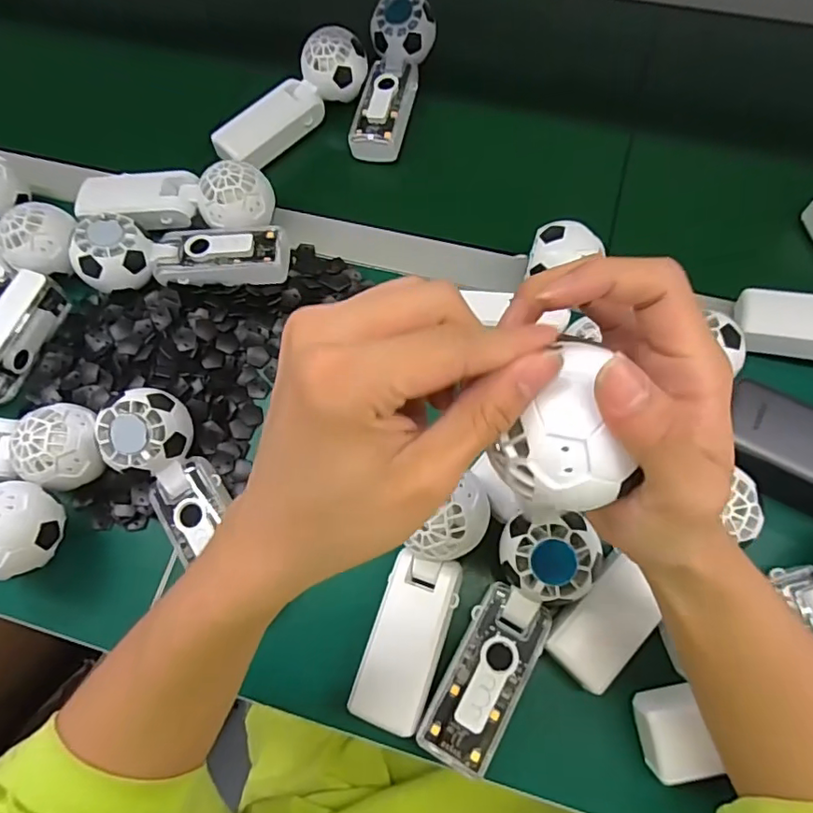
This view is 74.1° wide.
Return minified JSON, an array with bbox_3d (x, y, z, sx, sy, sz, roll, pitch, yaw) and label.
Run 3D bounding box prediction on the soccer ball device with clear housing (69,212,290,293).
[{"bbox_3d":[-0.185,-0.129,0.449,0.167,0.050,0.057,-7,69,0],"label":"soccer ball device with clear housing"}]

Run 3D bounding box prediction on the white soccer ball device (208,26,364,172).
[{"bbox_3d":[-0.109,-0.292,0.510,0.163,0.052,0.049,-40,73,-12],"label":"white soccer ball device"}]

